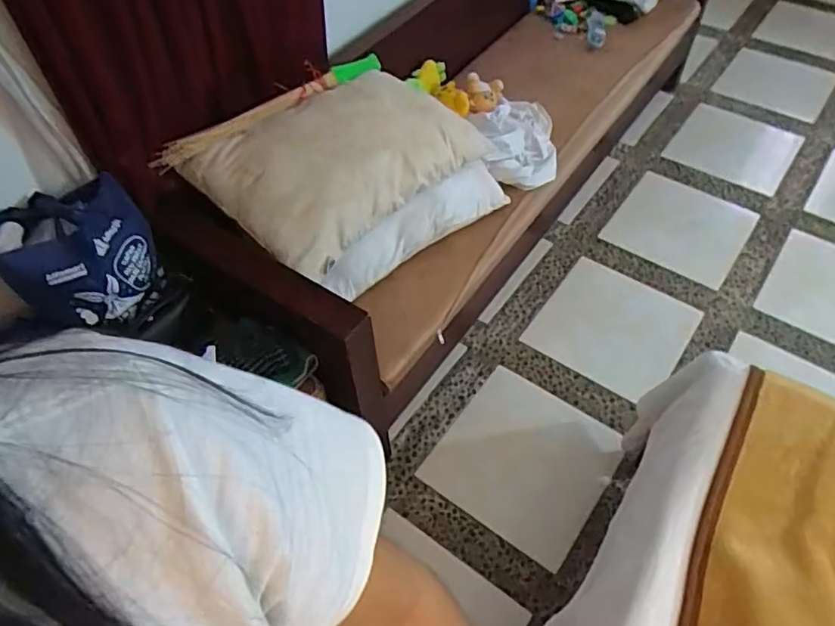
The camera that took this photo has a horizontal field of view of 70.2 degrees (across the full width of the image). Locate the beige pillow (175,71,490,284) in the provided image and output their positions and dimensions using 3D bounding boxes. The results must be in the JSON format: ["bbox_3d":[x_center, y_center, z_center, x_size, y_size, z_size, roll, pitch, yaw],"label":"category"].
[{"bbox_3d":[-0.157,-0.368,1.333,0.376,0.148,0.612,35,63,22],"label":"beige pillow"}]

